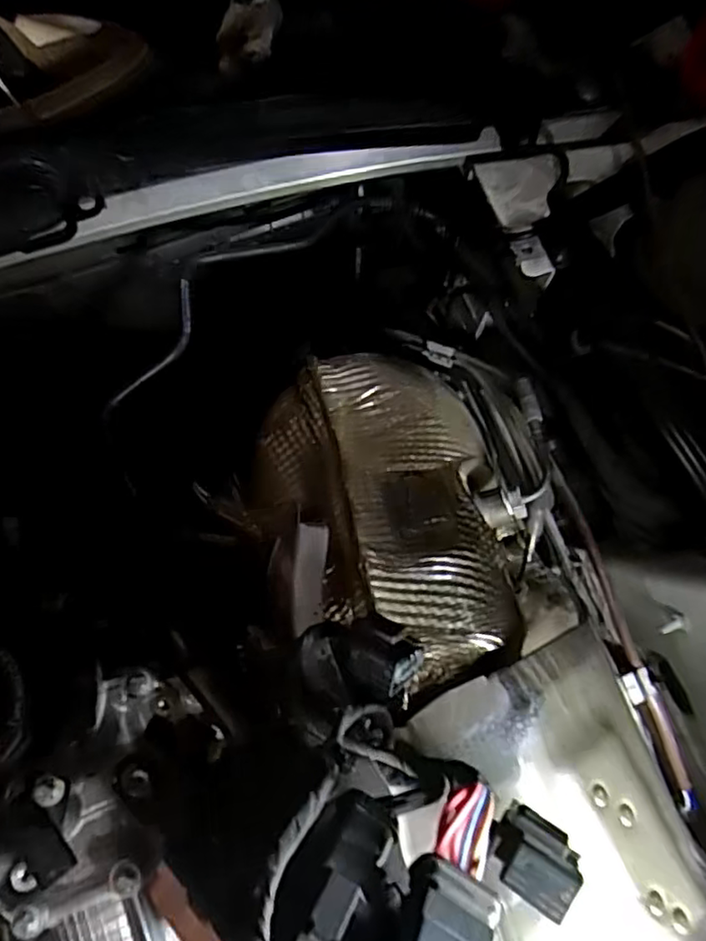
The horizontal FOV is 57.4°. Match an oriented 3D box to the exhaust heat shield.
[{"bbox_3d":[0.018,0.015,0.355,0.136,0.057,0.219,-20,45,-5],"label":"exhaust heat shield"}]

